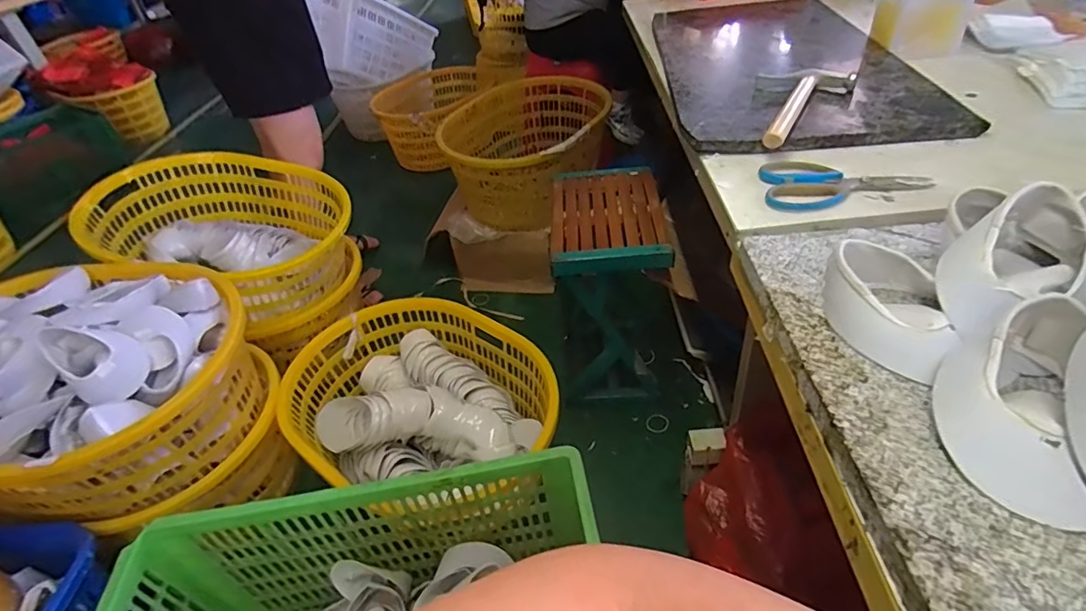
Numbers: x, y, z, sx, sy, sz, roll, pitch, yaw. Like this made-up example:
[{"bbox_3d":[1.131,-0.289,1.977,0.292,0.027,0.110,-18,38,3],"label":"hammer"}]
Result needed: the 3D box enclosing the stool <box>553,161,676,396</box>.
[{"bbox_3d":[0.157,-0.025,1.304,0.234,0.512,0.345,-2,42,4],"label":"stool"}]

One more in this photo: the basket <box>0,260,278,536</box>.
[{"bbox_3d":[-0.839,0.151,0.995,0.579,0.316,0.481,12,45,19],"label":"basket"}]

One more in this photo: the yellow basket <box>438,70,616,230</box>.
[{"bbox_3d":[-0.056,-0.517,1.791,0.543,0.293,0.524,-3,42,4],"label":"yellow basket"}]

